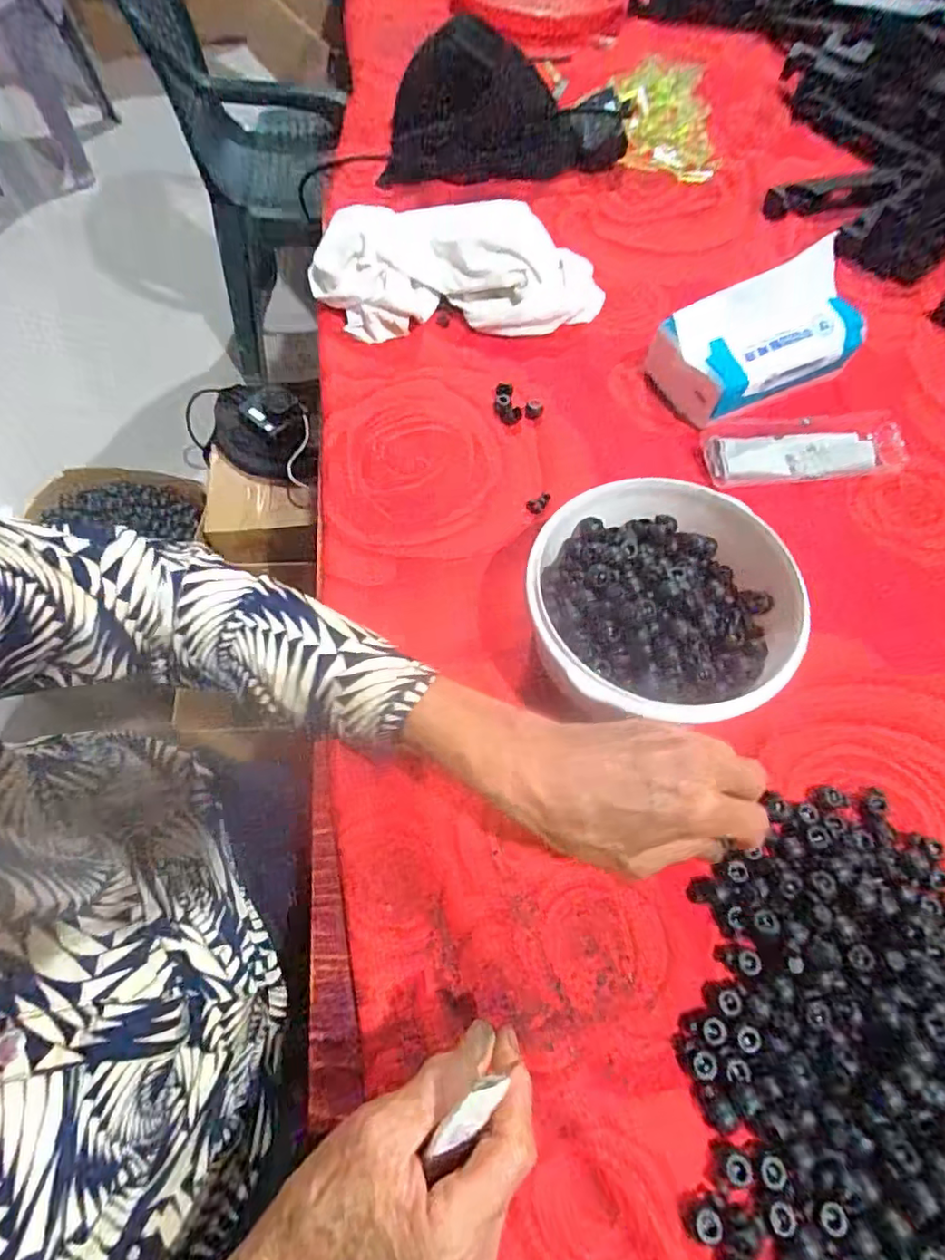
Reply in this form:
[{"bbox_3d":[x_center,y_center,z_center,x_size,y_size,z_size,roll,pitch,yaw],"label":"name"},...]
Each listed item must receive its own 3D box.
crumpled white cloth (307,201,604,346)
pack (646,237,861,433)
[{"bbox_3d":[-0.013,-0.328,0.545,0.268,0.071,0.089,2,63,1],"label":"crumpled white cloth"},{"bbox_3d":[0.242,-0.253,0.497,0.158,0.084,0.098,-23,65,-11],"label":"pack"}]

